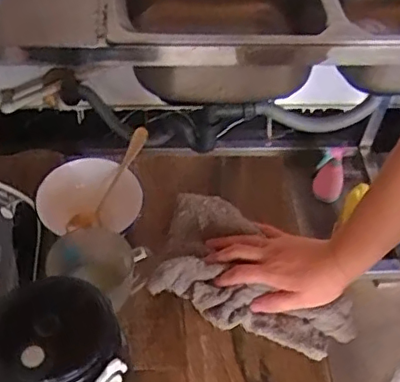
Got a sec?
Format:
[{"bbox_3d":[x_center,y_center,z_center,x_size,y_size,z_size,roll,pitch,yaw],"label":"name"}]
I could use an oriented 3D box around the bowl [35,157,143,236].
[{"bbox_3d":[-0.132,0.011,0.686,0.117,0.041,0.098,-25,56,-23],"label":"bowl"}]

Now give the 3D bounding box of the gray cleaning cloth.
[{"bbox_3d":[0.041,0.101,0.647,0.250,0.047,0.144,38,57,20],"label":"gray cleaning cloth"}]

